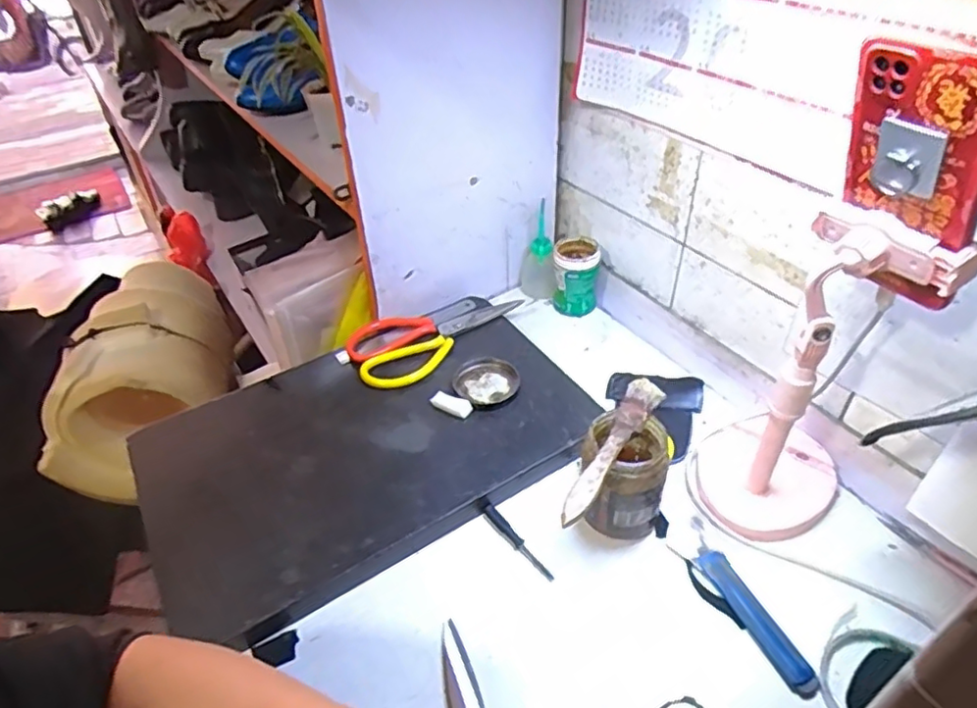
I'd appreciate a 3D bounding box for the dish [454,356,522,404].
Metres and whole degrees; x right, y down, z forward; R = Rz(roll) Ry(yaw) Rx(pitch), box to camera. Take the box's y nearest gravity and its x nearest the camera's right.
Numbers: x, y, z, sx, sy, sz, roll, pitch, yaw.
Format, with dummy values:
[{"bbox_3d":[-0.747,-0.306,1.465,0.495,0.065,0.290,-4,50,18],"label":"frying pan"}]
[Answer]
[{"bbox_3d":[-0.003,0.027,0.645,0.063,0.009,0.061,-2,40,1],"label":"dish"}]

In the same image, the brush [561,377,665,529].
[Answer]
[{"bbox_3d":[0.091,0.068,0.468,0.025,0.011,0.145,23,46,27],"label":"brush"}]

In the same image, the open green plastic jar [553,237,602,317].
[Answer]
[{"bbox_3d":[0.105,-0.093,0.756,0.057,0.079,0.055,3,40,7],"label":"open green plastic jar"}]

